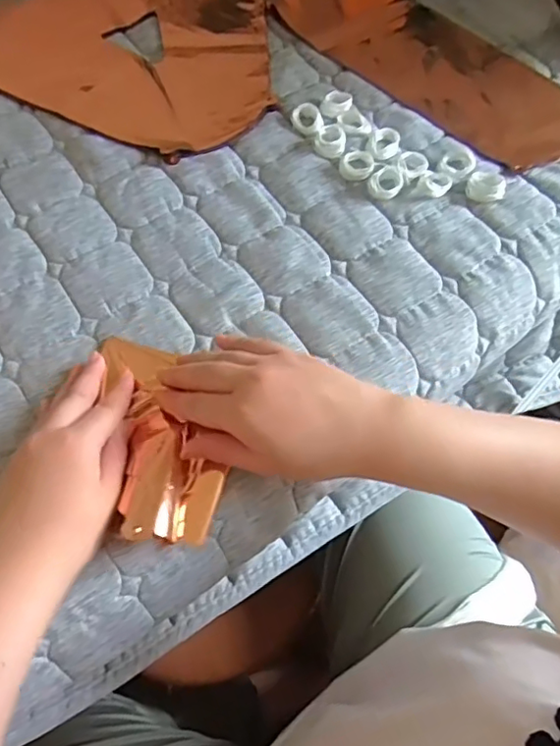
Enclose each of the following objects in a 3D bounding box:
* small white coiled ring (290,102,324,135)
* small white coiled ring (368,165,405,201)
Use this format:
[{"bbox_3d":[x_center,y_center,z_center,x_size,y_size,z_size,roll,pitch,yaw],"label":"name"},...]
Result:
[{"bbox_3d":[0.025,-0.236,0.528,0.027,0.009,0.034,-12,66,-5],"label":"small white coiled ring"},{"bbox_3d":[0.093,-0.166,0.497,0.029,0.013,0.030,0,65,0],"label":"small white coiled ring"}]

